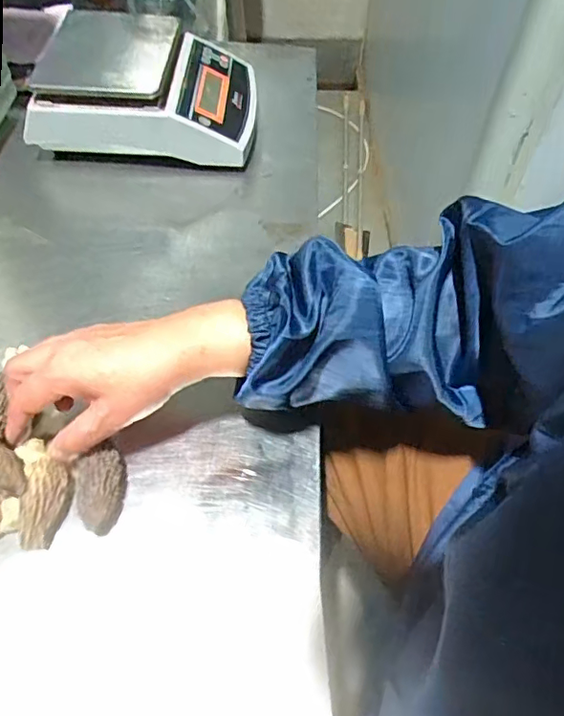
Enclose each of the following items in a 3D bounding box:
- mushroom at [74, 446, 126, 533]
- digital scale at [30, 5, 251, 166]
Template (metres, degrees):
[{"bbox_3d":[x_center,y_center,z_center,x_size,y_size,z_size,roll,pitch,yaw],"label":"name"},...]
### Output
[{"bbox_3d":[-0.129,0.095,0.387,0.032,0.029,0.053,-8,55,-7],"label":"mushroom"},{"bbox_3d":[-0.159,-0.321,0.643,0.248,0.095,0.189,2,55,0],"label":"digital scale"}]

